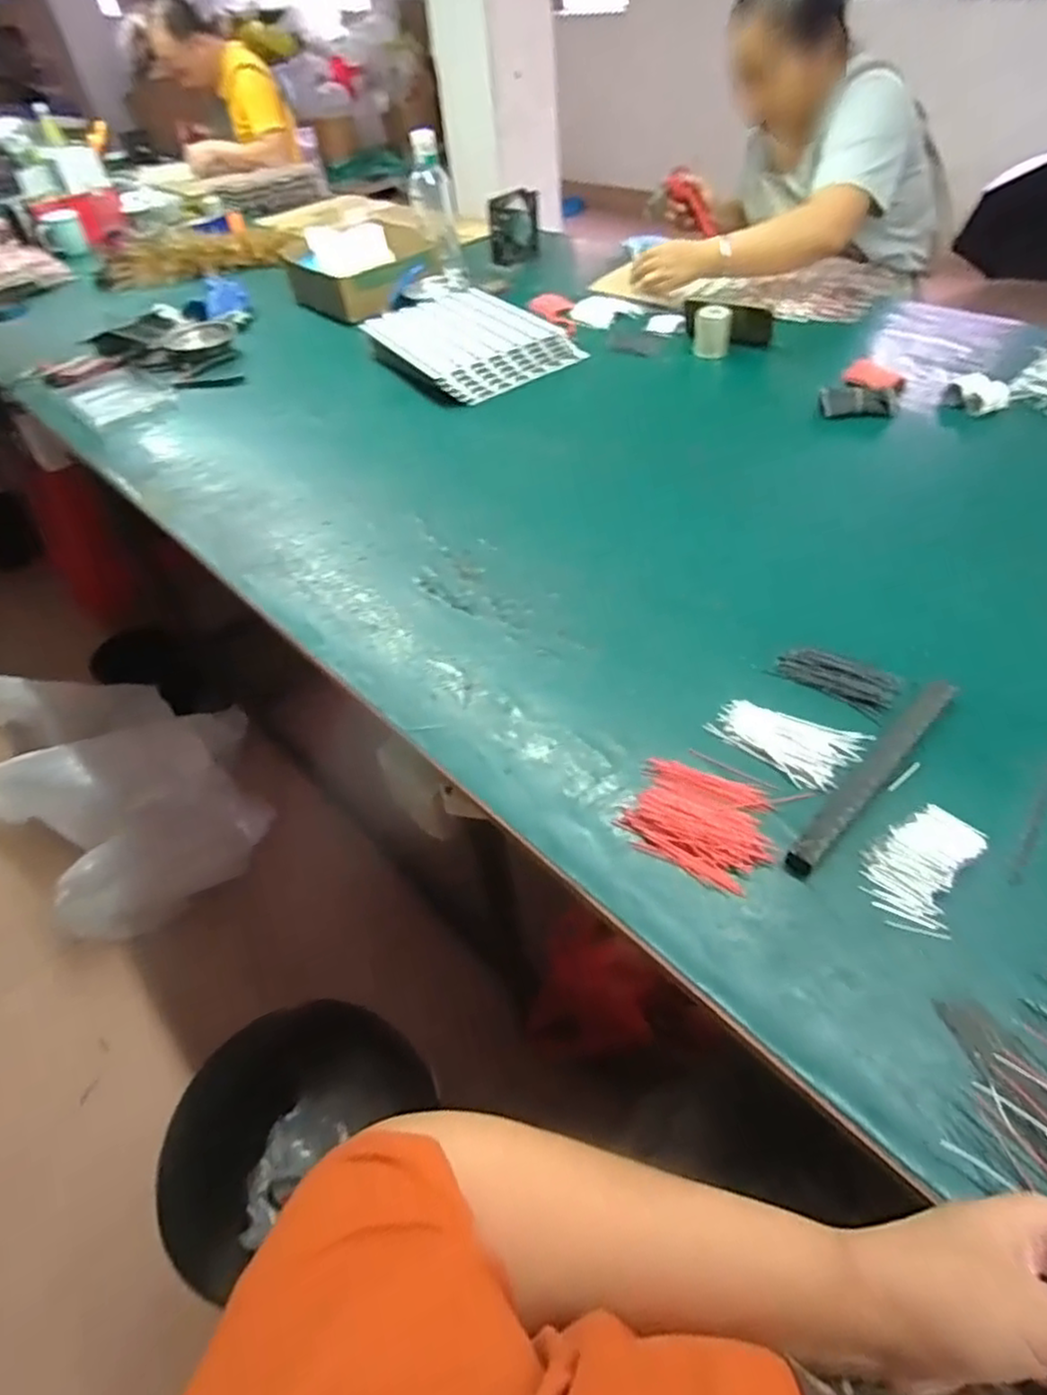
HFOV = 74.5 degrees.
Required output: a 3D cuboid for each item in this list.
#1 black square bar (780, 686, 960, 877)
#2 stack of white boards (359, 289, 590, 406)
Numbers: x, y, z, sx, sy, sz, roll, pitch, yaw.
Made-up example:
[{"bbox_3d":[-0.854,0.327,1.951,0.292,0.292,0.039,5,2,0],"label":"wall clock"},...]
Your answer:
[{"bbox_3d":[0.280,0.055,0.548,0.234,0.017,0.027,-38,55,-25],"label":"black square bar"},{"bbox_3d":[-0.101,-0.609,1.167,0.286,0.063,0.304,-30,51,-19],"label":"stack of white boards"}]

